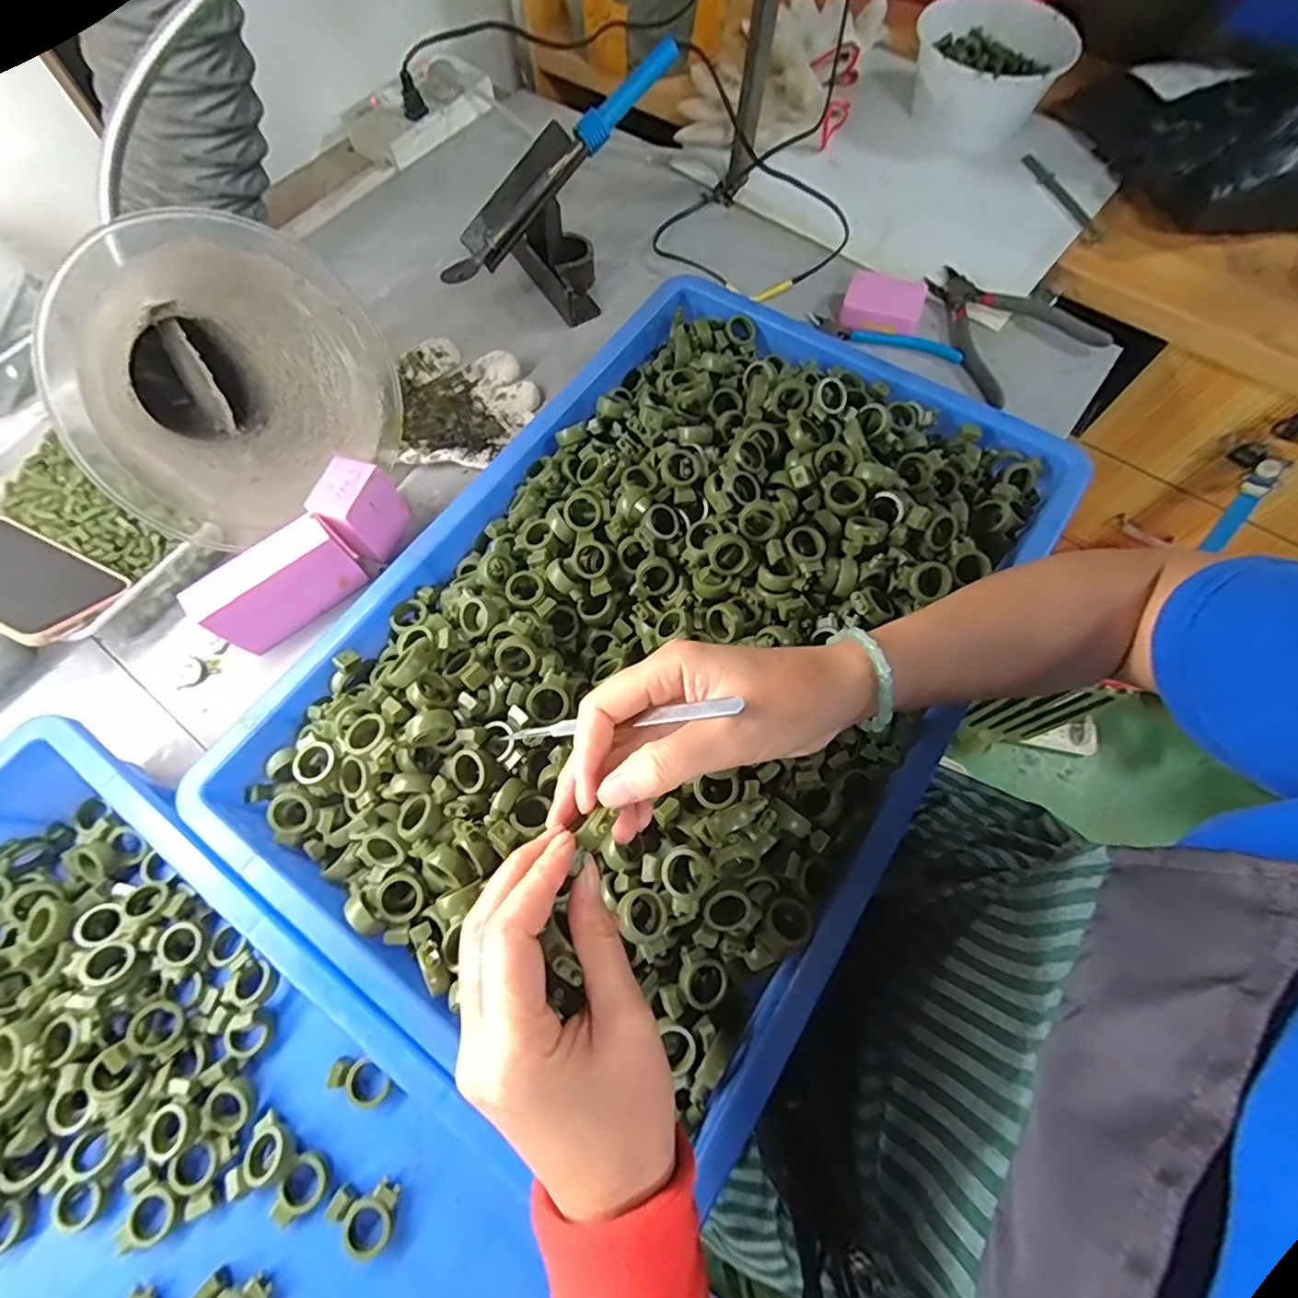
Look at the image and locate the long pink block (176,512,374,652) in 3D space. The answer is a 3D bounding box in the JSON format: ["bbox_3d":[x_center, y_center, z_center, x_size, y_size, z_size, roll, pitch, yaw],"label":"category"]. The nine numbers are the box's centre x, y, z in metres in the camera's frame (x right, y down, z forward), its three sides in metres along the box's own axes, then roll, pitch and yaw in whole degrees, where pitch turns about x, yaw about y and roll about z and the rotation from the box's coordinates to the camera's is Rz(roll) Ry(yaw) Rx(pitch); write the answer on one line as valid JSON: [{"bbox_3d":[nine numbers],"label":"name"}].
[{"bbox_3d":[-0.287,-0.051,0.454,0.107,0.063,0.038,-39,73,-13],"label":"long pink block"}]

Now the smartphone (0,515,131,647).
[{"bbox_3d":[-0.492,-0.058,0.448,0.161,0.013,0.079,23,48,10],"label":"smartphone"}]

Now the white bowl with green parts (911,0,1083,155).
[{"bbox_3d":[0.395,-0.690,0.693,0.171,0.078,0.167,0,68,1],"label":"white bowl with green parts"}]

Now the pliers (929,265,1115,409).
[{"bbox_3d":[0.356,-0.334,0.588,0.137,0.027,0.164,-27,70,-10],"label":"pliers"}]

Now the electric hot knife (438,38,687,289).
[{"bbox_3d":[-0.085,-0.449,0.548,0.285,0.027,0.028,-44,73,7],"label":"electric hot knife"}]

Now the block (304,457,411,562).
[{"bbox_3d":[-0.238,-0.113,0.477,0.043,0.063,0.062,17,69,7],"label":"block"}]

